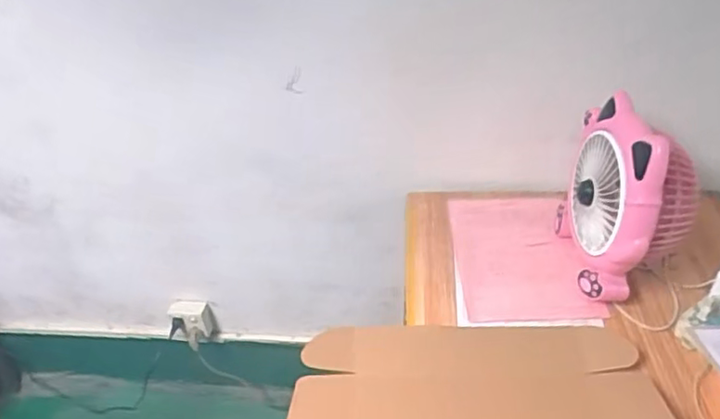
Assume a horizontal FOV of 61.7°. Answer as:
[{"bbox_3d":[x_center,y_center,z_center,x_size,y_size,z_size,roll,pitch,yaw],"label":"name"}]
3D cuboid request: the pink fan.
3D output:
[{"bbox_3d":[0.401,-0.019,0.917,0.152,0.254,0.227,3,38,10],"label":"pink fan"}]

